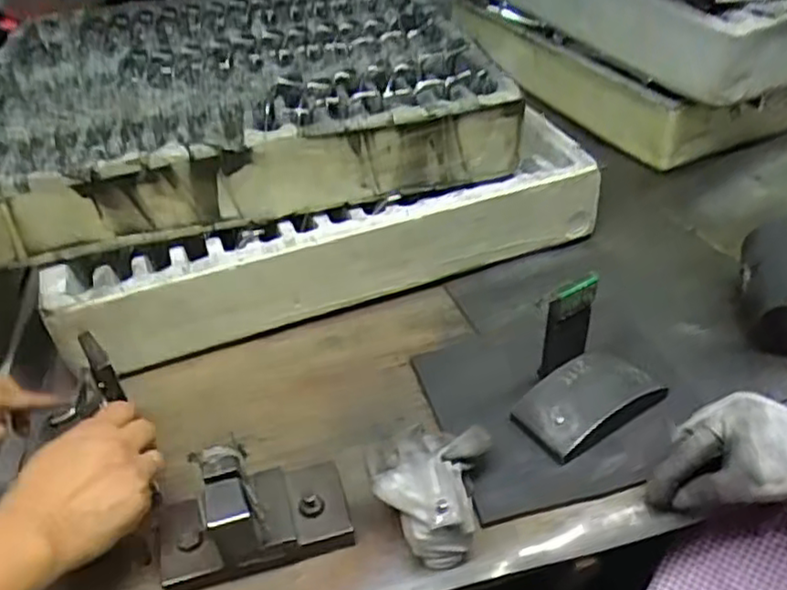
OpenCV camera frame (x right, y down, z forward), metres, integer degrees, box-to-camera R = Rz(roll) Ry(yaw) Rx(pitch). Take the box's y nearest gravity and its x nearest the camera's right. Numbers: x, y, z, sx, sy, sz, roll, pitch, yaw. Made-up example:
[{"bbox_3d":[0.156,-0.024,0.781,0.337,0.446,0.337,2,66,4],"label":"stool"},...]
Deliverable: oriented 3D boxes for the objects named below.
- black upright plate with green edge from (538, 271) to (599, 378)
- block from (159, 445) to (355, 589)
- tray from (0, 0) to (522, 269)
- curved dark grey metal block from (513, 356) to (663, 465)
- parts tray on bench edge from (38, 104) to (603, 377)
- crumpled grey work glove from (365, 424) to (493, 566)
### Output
[{"bbox_3d":[0.137,0.025,0.538,0.043,0.087,0.009,-16,40,-20],"label":"black upright plate with green edge"},{"bbox_3d":[-0.099,0.146,0.474,0.129,0.075,0.064,-11,38,-9],"label":"block"},{"bbox_3d":[-0.176,-0.232,0.771,0.528,0.089,0.472,-9,38,-7],"label":"tray"},{"bbox_3d":[0.156,0.084,0.548,0.111,0.028,0.063,-24,42,-24],"label":"curved dark grey metal block"},{"bbox_3d":[-0.050,-0.044,0.681,0.532,0.097,0.087,-16,39,-16],"label":"parts tray on bench edge"},{"bbox_3d":[0.028,0.138,0.483,0.082,0.062,0.082,-3,37,2],"label":"crumpled grey work glove"}]

